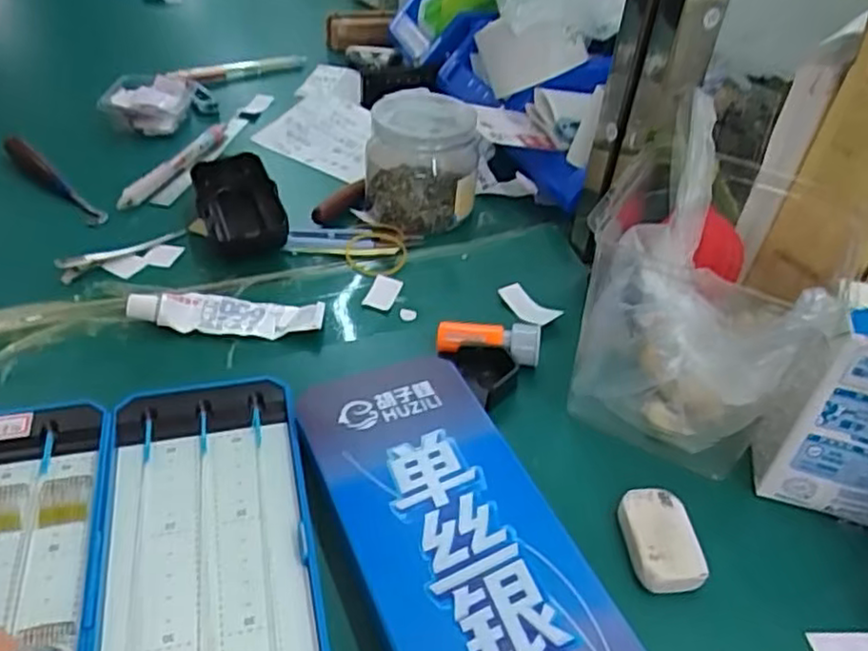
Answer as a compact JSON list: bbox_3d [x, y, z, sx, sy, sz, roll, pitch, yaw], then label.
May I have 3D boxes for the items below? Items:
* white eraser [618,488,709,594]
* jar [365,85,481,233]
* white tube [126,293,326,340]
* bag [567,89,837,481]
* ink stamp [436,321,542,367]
[{"bbox_3d":[0.102,0.099,0.319,0.031,0.017,0.047,1,40,-5],"label":"white eraser"},{"bbox_3d":[-0.008,-0.121,0.508,0.079,0.070,0.089,7,40,2],"label":"jar"},{"bbox_3d":[-0.124,-0.009,0.414,0.112,0.012,0.028,4,40,-2],"label":"white tube"},{"bbox_3d":[0.142,-0.021,0.372,0.108,0.133,0.132,23,43,20],"label":"bag"},{"bbox_3d":[0.031,0.011,0.401,0.059,0.020,0.018,7,40,2],"label":"ink stamp"}]

